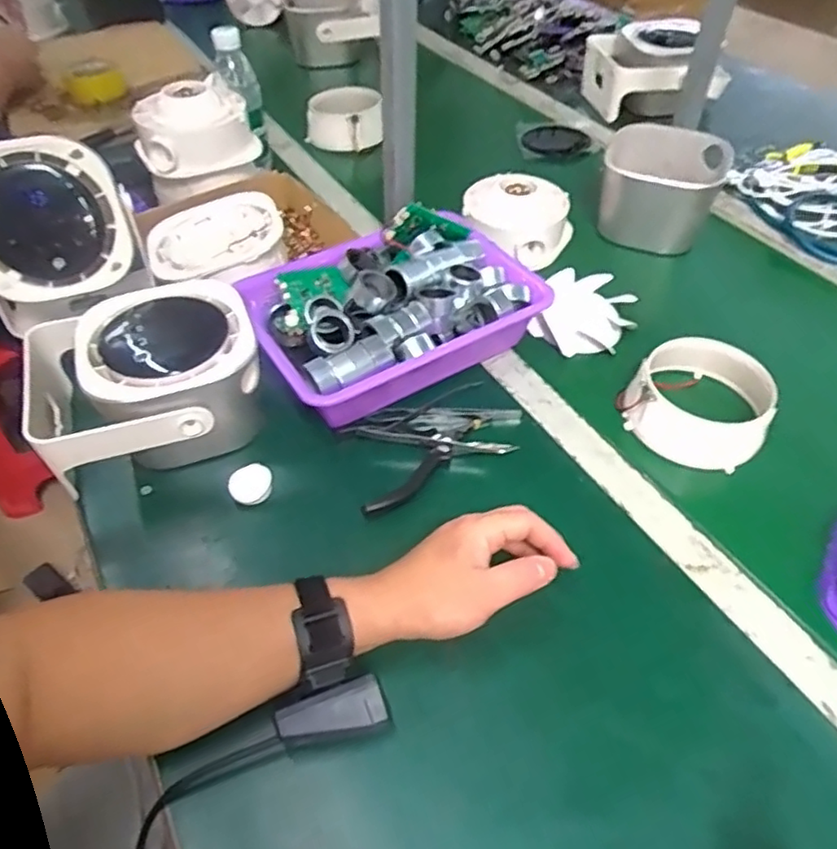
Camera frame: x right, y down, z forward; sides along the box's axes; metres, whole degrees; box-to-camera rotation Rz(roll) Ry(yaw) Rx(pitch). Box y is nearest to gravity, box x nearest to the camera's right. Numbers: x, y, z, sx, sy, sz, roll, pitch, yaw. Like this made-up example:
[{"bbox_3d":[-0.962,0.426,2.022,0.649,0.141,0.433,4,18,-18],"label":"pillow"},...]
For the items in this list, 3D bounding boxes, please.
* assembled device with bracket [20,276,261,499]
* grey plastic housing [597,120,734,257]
[{"bbox_3d":[-0.237,-0.035,0.576,0.183,0.108,0.154,-18,50,-15],"label":"assembled device with bracket"},{"bbox_3d":[0.304,-0.301,0.822,0.136,0.092,0.146,19,51,17],"label":"grey plastic housing"}]

